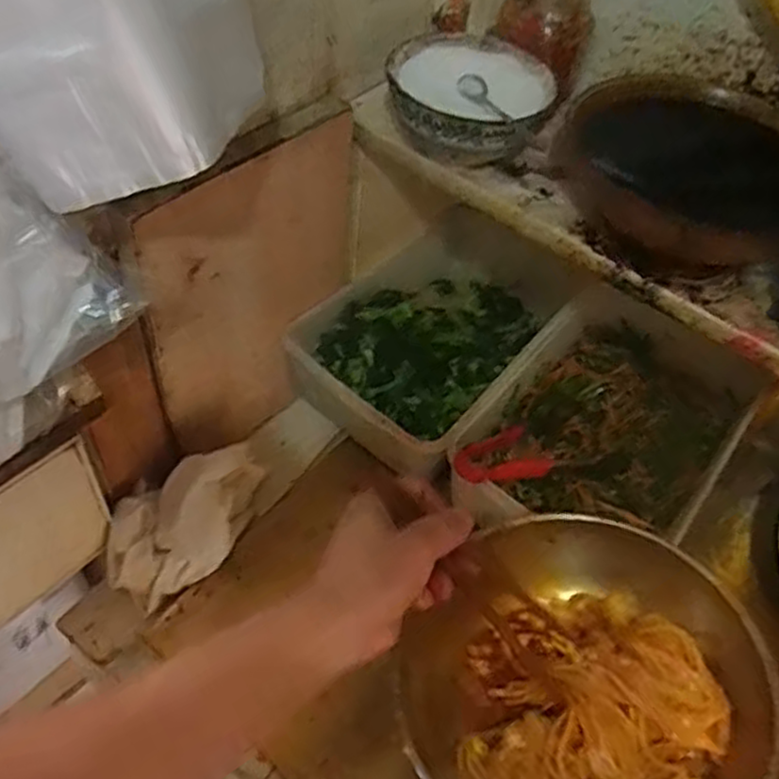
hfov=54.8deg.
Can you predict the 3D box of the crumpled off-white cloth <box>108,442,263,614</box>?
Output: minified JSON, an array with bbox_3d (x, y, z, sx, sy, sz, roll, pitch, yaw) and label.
[{"bbox_3d":[-0.179,0.123,0.686,0.160,0.078,0.090,-27,57,-25],"label":"crumpled off-white cloth"}]

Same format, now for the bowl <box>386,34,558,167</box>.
[{"bbox_3d":[0.068,-0.246,0.651,0.140,0.055,0.150,2,49,-4],"label":"bowl"}]

